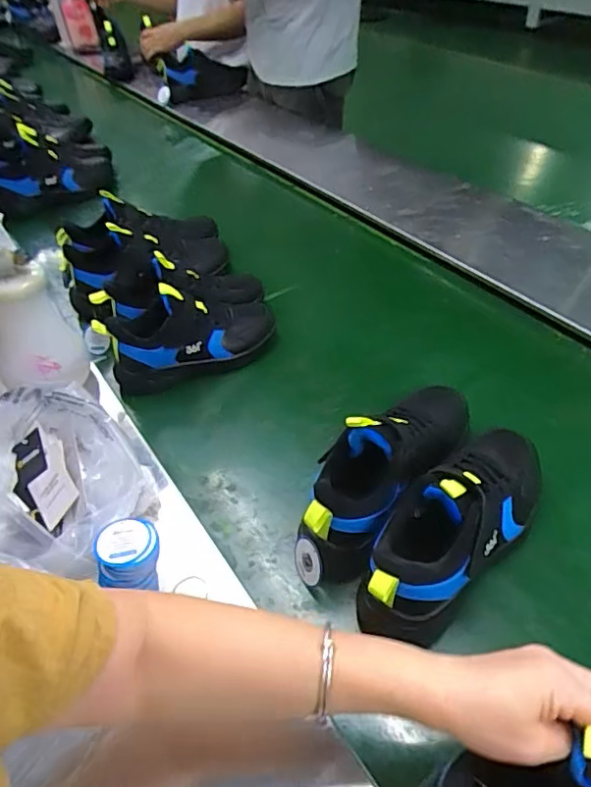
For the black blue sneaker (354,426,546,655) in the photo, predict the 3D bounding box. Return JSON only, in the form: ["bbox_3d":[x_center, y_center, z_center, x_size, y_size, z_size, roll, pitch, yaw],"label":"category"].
[{"bbox_3d":[0.160,0.118,0.541,0.266,0.107,0.089,-35,53,-28],"label":"black blue sneaker"}]

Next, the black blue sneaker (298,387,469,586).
[{"bbox_3d":[0.103,0.070,0.596,0.091,0.126,0.267,30,53,28],"label":"black blue sneaker"}]

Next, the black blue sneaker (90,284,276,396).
[{"bbox_3d":[-0.146,-0.085,0.780,0.237,0.121,0.127,-9,45,-6],"label":"black blue sneaker"}]

